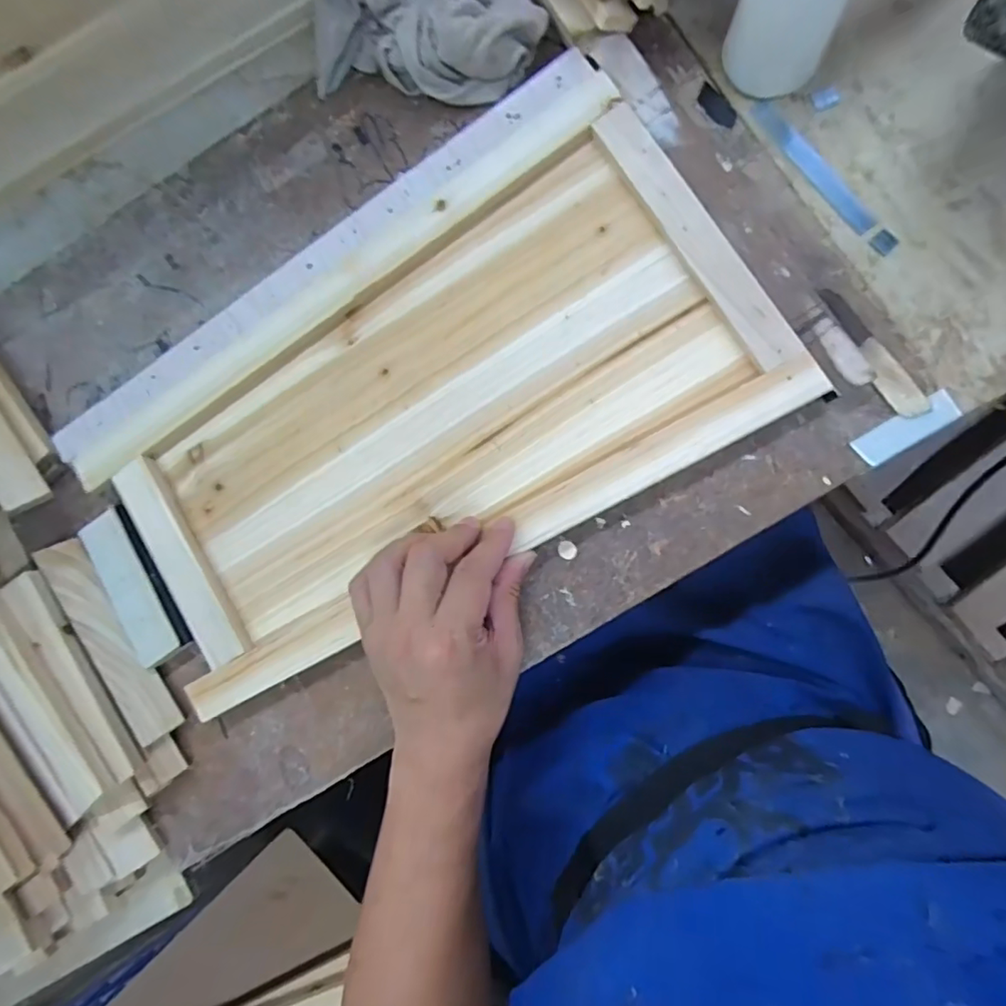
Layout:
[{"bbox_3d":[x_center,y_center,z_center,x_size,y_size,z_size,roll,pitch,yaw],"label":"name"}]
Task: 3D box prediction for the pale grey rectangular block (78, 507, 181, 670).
[{"bbox_3d":[-0.260,0.060,0.383,0.030,0.010,0.109,-32,81,2],"label":"pale grey rectangular block"}]

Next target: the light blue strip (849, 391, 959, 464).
[{"bbox_3d":[0.250,-0.046,0.342,0.064,0.004,0.019,-31,81,4],"label":"light blue strip"}]

